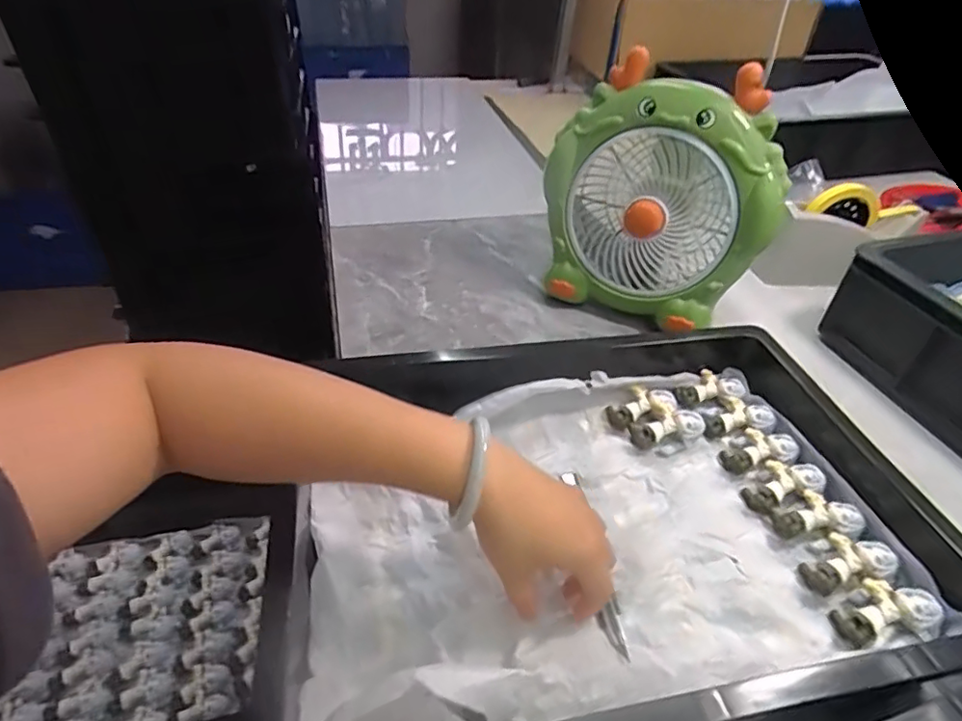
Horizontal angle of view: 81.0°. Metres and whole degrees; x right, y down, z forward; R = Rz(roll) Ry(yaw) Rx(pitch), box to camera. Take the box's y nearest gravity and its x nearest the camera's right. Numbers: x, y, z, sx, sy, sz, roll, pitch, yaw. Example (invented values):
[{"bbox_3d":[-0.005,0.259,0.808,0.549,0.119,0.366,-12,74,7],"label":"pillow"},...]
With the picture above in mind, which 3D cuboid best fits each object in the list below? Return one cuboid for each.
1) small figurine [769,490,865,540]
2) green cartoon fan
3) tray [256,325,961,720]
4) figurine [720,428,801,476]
[{"bbox_3d":[0.256,0.118,0.432,0.059,0.018,0.038,-12,39,10],"label":"small figurine"},{"bbox_3d":[0.208,-0.188,0.650,0.246,0.250,0.142,22,43,21],"label":"green cartoon fan"},{"bbox_3d":[0.097,0.110,0.423,0.447,0.094,0.303,-4,41,-10],"label":"tray"},{"bbox_3d":[0.238,0.078,0.485,0.063,0.016,0.036,-18,41,3],"label":"figurine"}]

